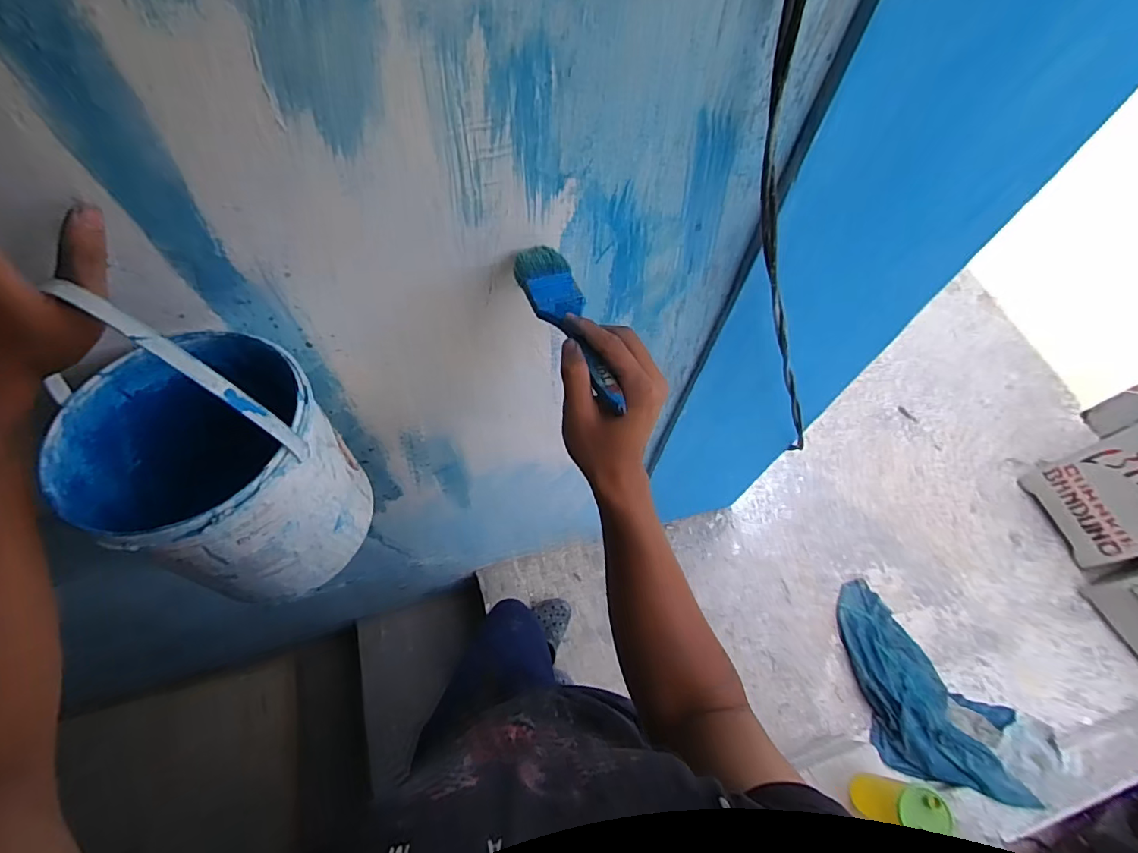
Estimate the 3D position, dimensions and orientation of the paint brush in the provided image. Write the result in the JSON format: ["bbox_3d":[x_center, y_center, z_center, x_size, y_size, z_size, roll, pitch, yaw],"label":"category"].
[{"bbox_3d":[0.001,-0.085,0.421,0.044,0.008,0.173,-20,64,-11],"label":"paint brush"}]

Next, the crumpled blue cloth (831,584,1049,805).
[{"bbox_3d":[0.891,0.704,1.338,0.308,0.071,0.564,-37,71,-18],"label":"crumpled blue cloth"}]

